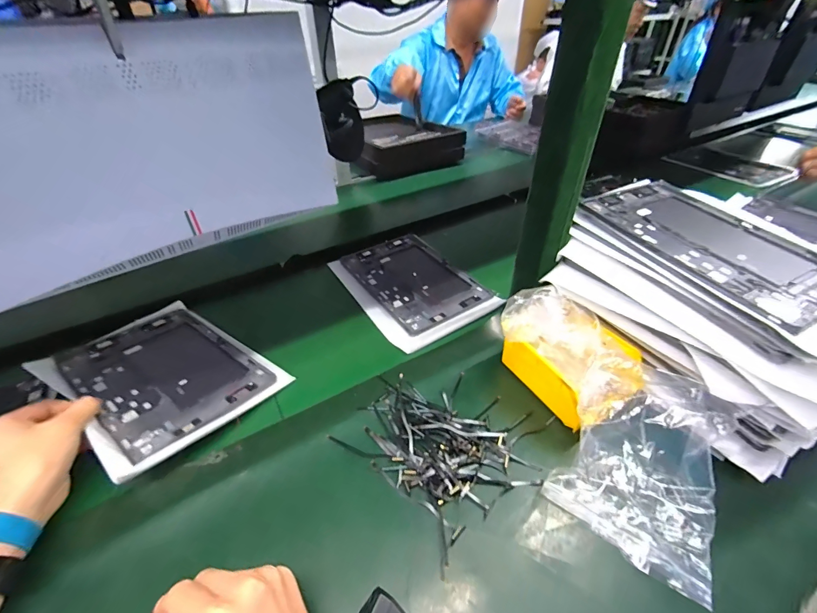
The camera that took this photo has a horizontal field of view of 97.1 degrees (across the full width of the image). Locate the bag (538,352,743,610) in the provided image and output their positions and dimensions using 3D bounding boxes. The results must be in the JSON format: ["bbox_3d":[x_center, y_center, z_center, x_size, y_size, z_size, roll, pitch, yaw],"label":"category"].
[{"bbox_3d":[0.228,0.149,0.351,0.140,0.044,0.175,22,80,27],"label":"bag"}]

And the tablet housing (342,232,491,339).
[{"bbox_3d":[0.008,-0.053,0.650,0.169,0.004,0.259,-24,45,-24],"label":"tablet housing"}]

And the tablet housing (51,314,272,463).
[{"bbox_3d":[-0.319,0.084,0.477,0.260,0.011,0.166,23,37,29],"label":"tablet housing"}]

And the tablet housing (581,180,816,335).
[{"bbox_3d":[0.357,-0.080,0.429,0.175,0.013,0.259,-17,47,-19],"label":"tablet housing"}]

